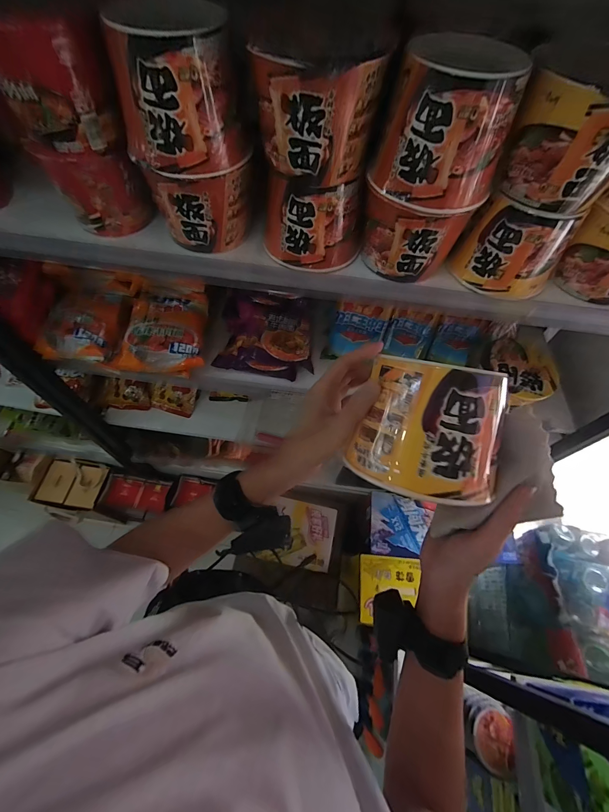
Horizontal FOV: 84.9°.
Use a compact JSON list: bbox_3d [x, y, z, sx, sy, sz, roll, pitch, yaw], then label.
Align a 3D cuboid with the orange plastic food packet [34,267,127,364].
[{"bbox_3d":[-0.461,-0.187,0.695,0.155,0.049,0.187,11,80,0],"label":"orange plastic food packet"}]

